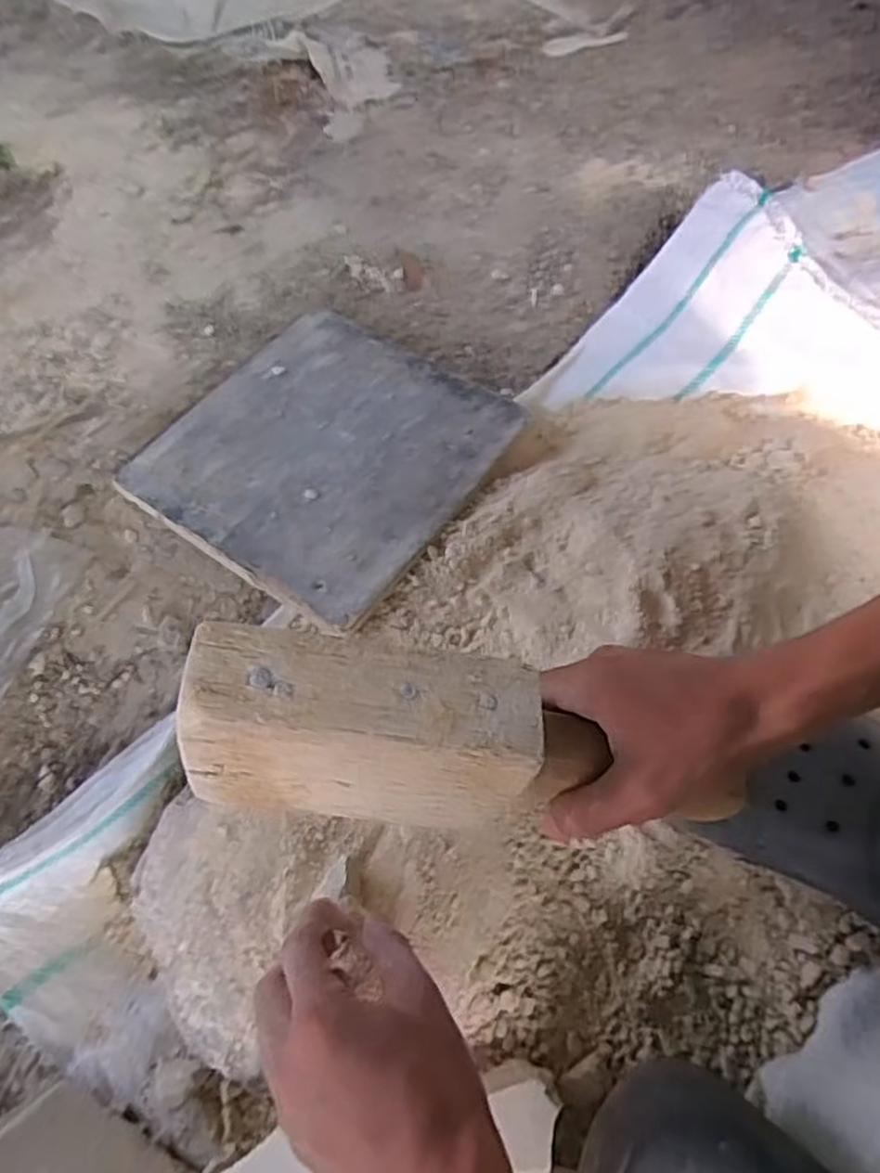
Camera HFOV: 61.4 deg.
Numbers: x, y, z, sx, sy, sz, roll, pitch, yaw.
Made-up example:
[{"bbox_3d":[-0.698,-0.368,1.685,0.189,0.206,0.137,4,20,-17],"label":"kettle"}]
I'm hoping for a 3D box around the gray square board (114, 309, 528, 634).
[{"bbox_3d":[-0.096,-0.112,0.601,0.253,0.010,0.243,32,67,18],"label":"gray square board"}]

